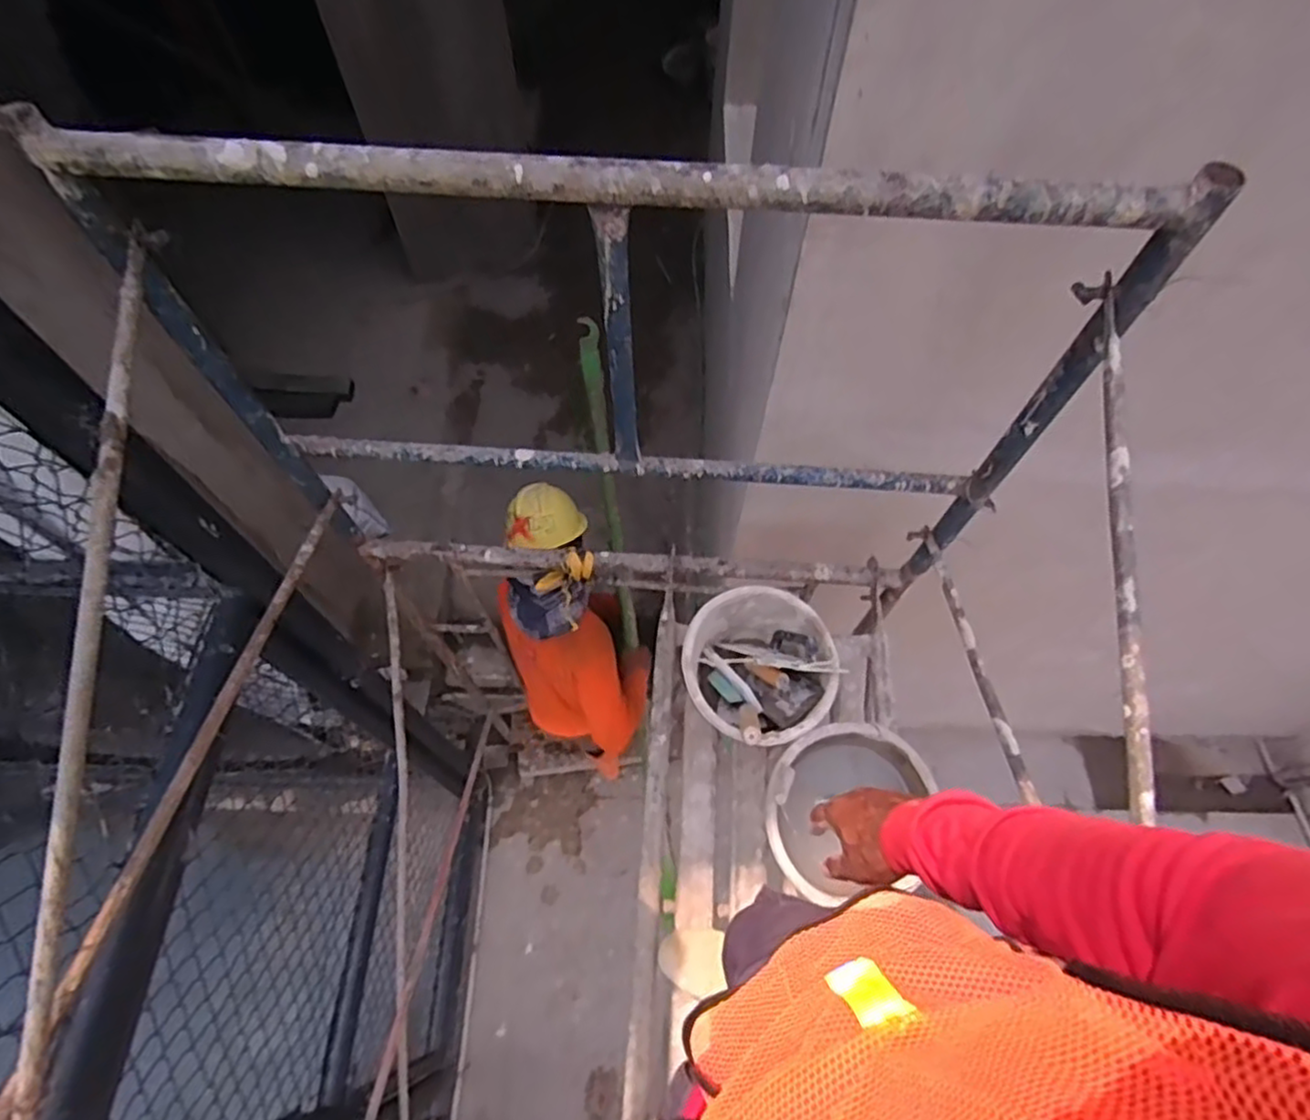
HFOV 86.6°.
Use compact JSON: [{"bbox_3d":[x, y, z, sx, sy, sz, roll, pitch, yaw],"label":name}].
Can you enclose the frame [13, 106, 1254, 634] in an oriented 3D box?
[{"bbox_3d":[-0.040,-0.178,1.154,1.223,1.009,0.090,2,63,-2],"label":"frame"}]

